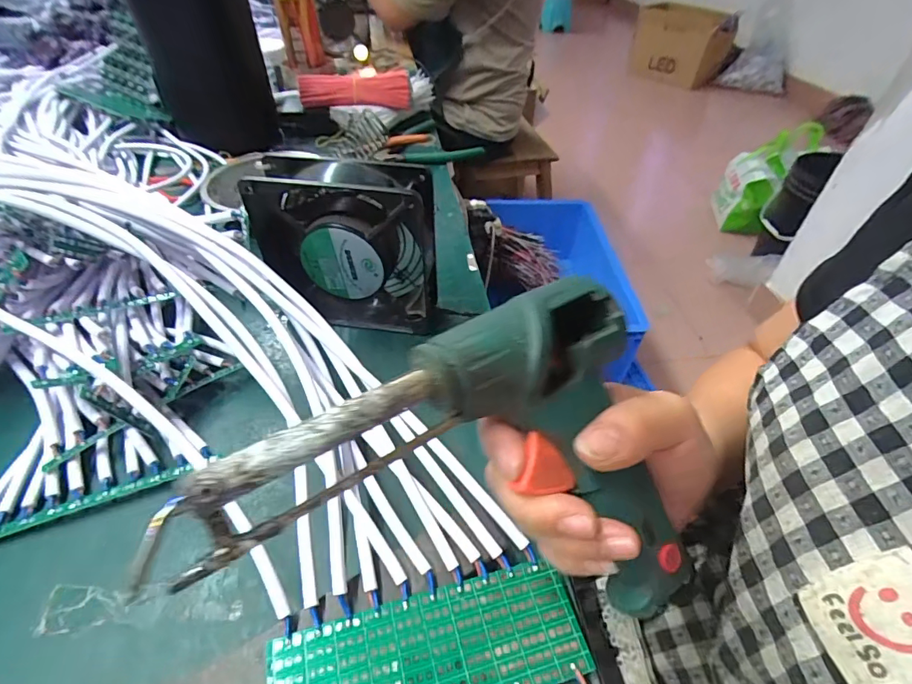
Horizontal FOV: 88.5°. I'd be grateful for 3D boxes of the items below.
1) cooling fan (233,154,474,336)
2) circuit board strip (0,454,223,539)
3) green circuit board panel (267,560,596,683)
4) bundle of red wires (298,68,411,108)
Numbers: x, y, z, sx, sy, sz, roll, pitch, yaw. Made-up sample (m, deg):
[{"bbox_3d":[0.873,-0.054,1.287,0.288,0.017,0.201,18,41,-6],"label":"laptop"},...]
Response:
[{"bbox_3d":[-0.074,-0.067,0.341,0.129,0.119,0.043,9,43,5],"label":"cooling fan"},{"bbox_3d":[-0.201,0.088,0.259,0.128,0.009,0.010,-15,46,-20],"label":"circuit board strip"},{"bbox_3d":[-0.010,0.134,0.200,0.131,0.005,0.046,-10,45,-13],"label":"green circuit board panel"},{"bbox_3d":[-0.135,-0.337,0.624,0.144,0.037,0.032,-1,43,-6],"label":"bundle of red wires"}]

